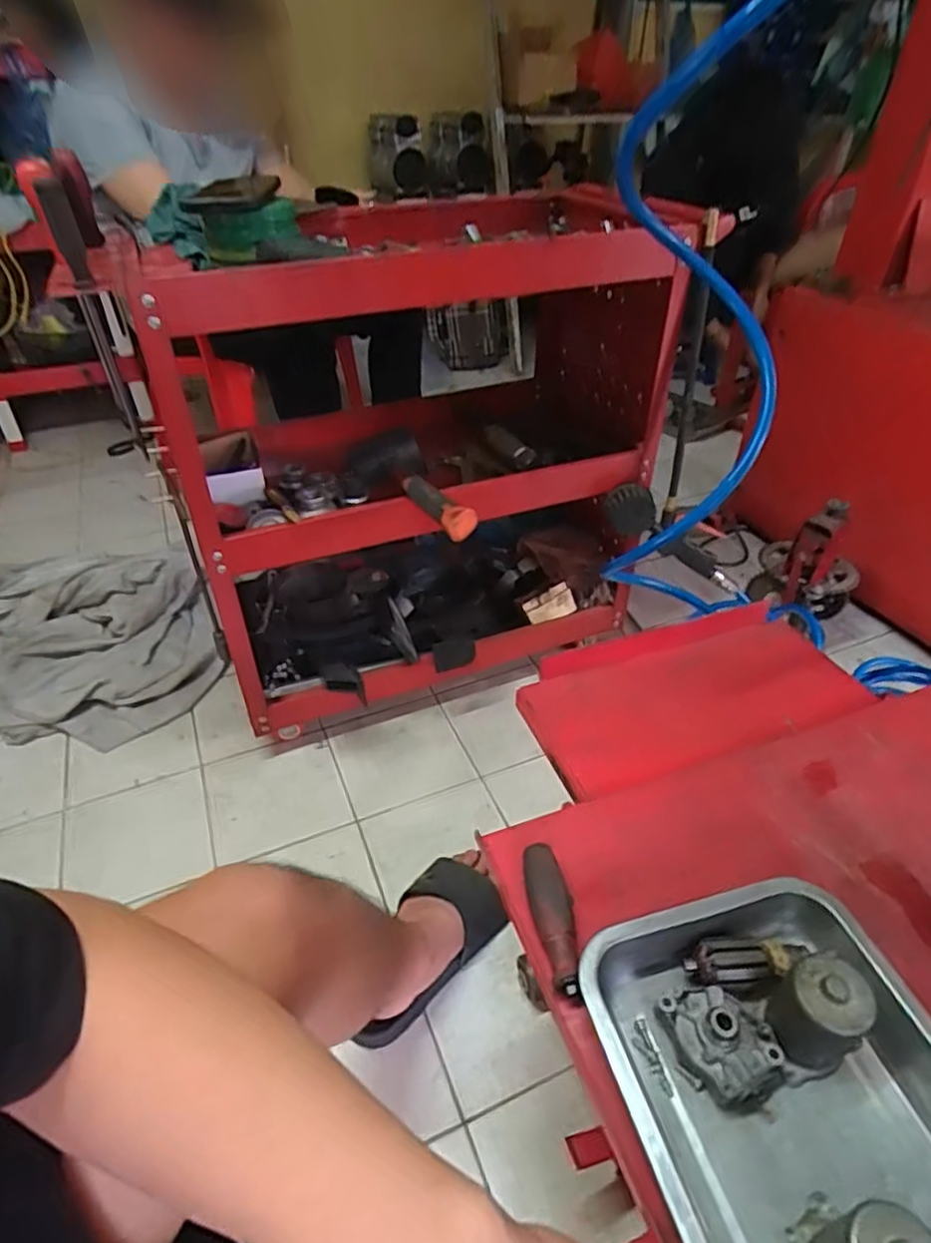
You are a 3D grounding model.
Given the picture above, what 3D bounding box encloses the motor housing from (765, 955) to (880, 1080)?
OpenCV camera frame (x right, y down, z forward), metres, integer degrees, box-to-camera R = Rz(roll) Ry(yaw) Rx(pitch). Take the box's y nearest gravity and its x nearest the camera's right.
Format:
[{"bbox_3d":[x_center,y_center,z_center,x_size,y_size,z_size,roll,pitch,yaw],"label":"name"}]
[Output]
[{"bbox_3d":[0.230,0.261,0.441,0.057,0.077,0.052,-26,46,-26],"label":"motor housing"}]

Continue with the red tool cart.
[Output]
[{"bbox_3d":[-0.065,-0.270,1.095,0.730,0.668,0.556,-15,42,-15],"label":"red tool cart"}]

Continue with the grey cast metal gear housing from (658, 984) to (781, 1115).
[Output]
[{"bbox_3d":[0.177,0.279,0.447,0.068,0.035,0.074,-1,40,1],"label":"grey cast metal gear housing"}]

